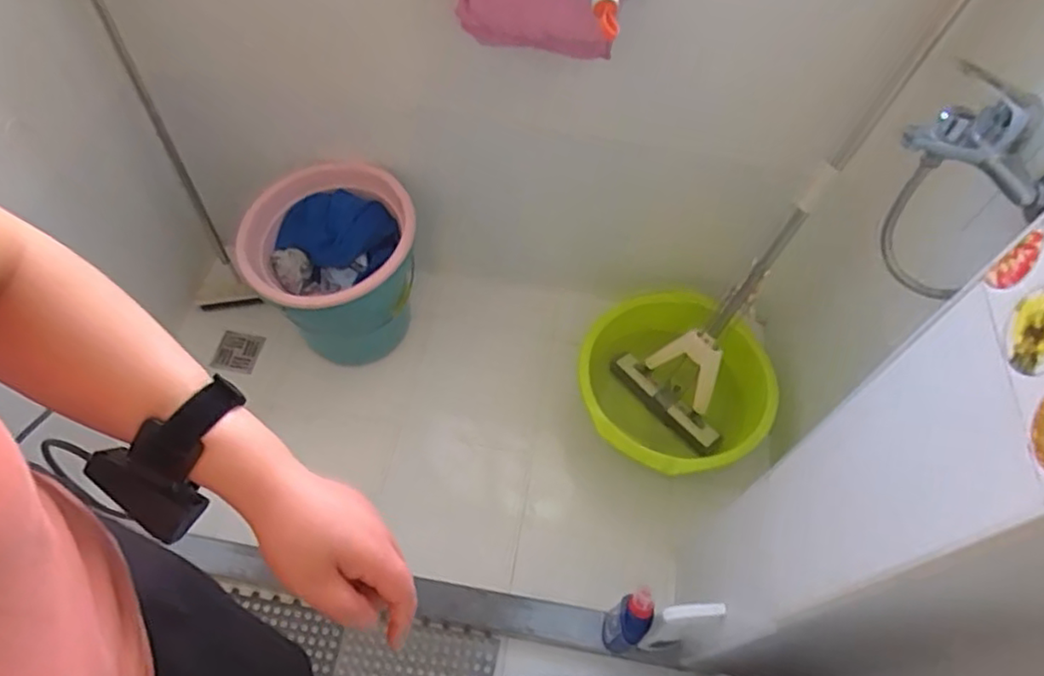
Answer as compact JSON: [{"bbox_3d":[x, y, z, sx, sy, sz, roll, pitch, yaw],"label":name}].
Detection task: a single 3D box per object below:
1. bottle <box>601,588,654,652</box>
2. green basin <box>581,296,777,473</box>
[{"bbox_3d":[0.175,0.483,1.067,0.050,0.251,0.065,-24,63,-18],"label":"bottle"},{"bbox_3d":[0.310,0.123,1.340,0.363,0.237,0.368,2,58,-3],"label":"green basin"}]

